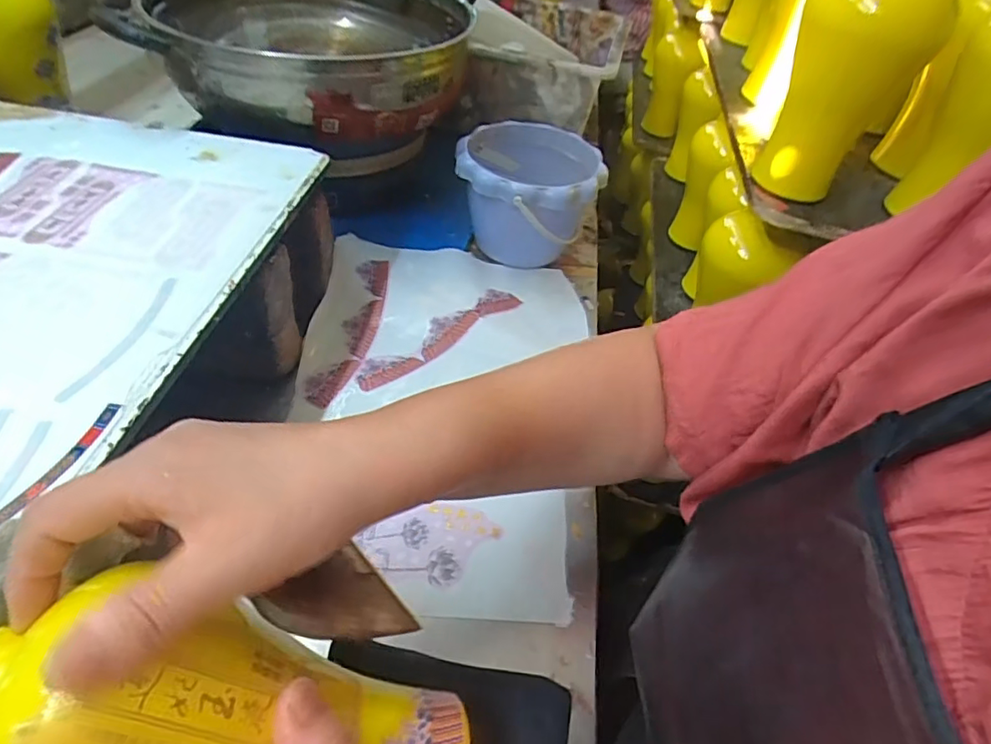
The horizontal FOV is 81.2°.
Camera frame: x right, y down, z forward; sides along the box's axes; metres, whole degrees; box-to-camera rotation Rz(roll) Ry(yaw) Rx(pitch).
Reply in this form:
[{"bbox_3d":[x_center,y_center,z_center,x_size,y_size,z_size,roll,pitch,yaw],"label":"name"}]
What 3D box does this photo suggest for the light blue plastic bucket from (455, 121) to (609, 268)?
[{"bbox_3d":[0.036,-0.201,0.673,0.157,0.118,0.166,6,45,-6],"label":"light blue plastic bucket"}]

